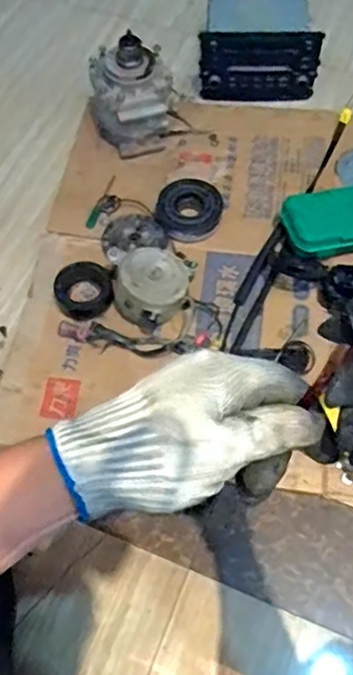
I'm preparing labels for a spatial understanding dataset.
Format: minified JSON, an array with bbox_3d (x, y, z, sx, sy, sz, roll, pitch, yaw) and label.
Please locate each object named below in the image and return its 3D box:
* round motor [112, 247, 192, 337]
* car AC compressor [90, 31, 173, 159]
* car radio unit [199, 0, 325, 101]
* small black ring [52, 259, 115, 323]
[{"bbox_3d":[-0.032,-0.063,0.901,0.116,0.062,0.130,-5,62,-4],"label":"round motor"},{"bbox_3d":[-0.074,-0.403,1.044,0.133,0.168,0.119,-9,62,-6],"label":"car AC compressor"},{"bbox_3d":[0.152,-0.562,1.172,0.211,0.123,0.216,2,61,-1],"label":"car radio unit"},{"bbox_3d":[-0.139,-0.072,0.936,0.087,0.029,0.097,-22,64,-10],"label":"small black ring"}]

